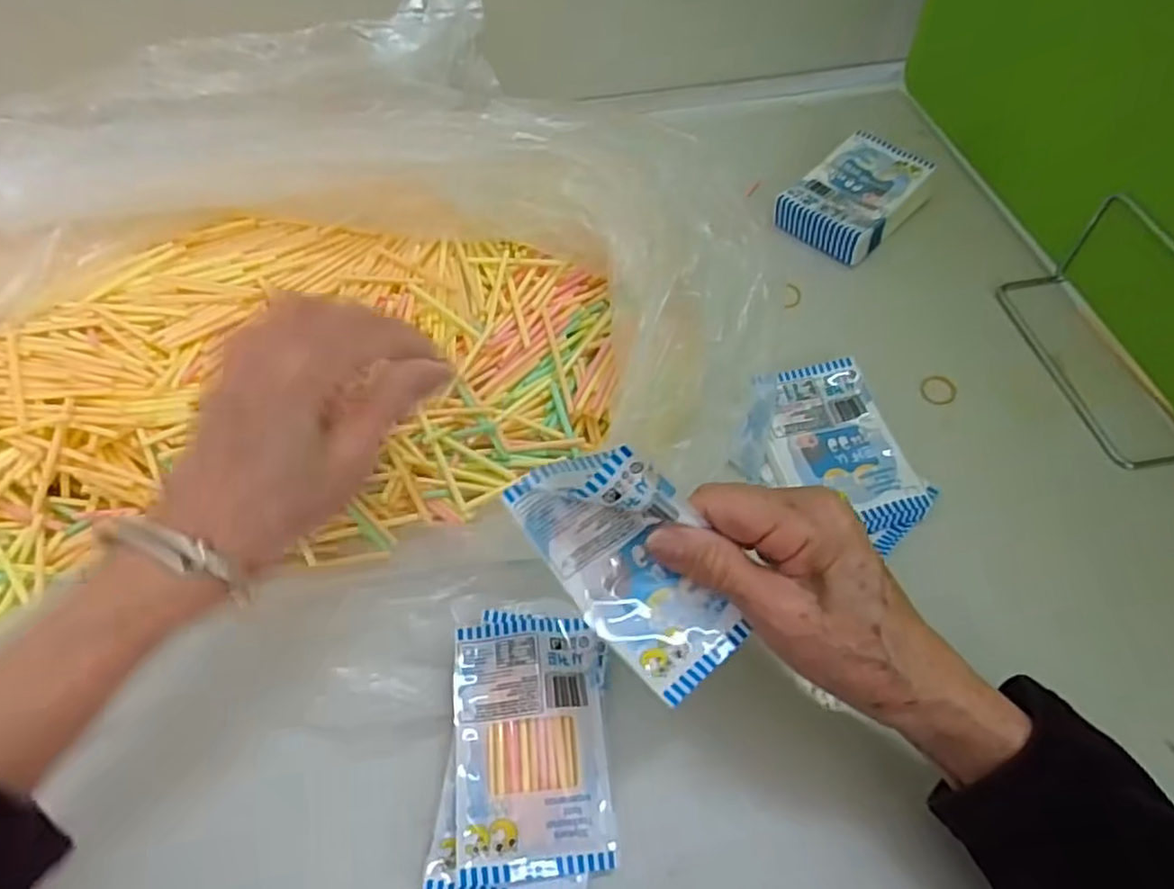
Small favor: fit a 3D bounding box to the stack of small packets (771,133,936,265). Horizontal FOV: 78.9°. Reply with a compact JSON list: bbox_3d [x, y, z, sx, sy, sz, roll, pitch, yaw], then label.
[{"bbox_3d":[0.195,-0.180,0.515,0.102,0.026,0.073,-40,66,-22],"label":"stack of small packets"}]

